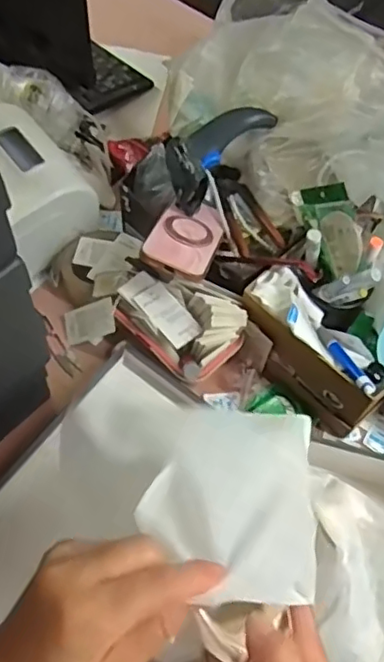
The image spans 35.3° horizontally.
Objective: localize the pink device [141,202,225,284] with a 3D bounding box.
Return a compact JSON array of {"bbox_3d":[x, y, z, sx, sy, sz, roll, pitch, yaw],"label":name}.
[{"bbox_3d":[-0.005,-0.107,0.678,0.072,0.015,0.136,23,41,1],"label":"pink device"}]

